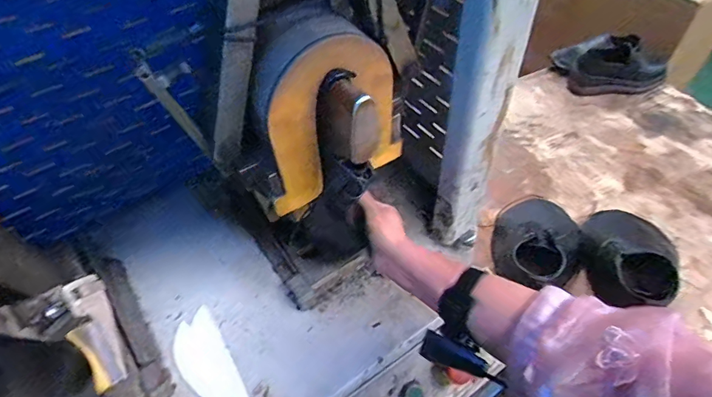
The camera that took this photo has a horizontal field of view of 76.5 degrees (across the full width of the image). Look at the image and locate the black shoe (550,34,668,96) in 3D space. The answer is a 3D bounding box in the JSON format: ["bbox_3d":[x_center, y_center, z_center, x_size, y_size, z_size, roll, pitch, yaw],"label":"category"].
[{"bbox_3d":[0.732,-0.378,1.273,0.323,0.122,0.136,8,52,7],"label":"black shoe"}]

